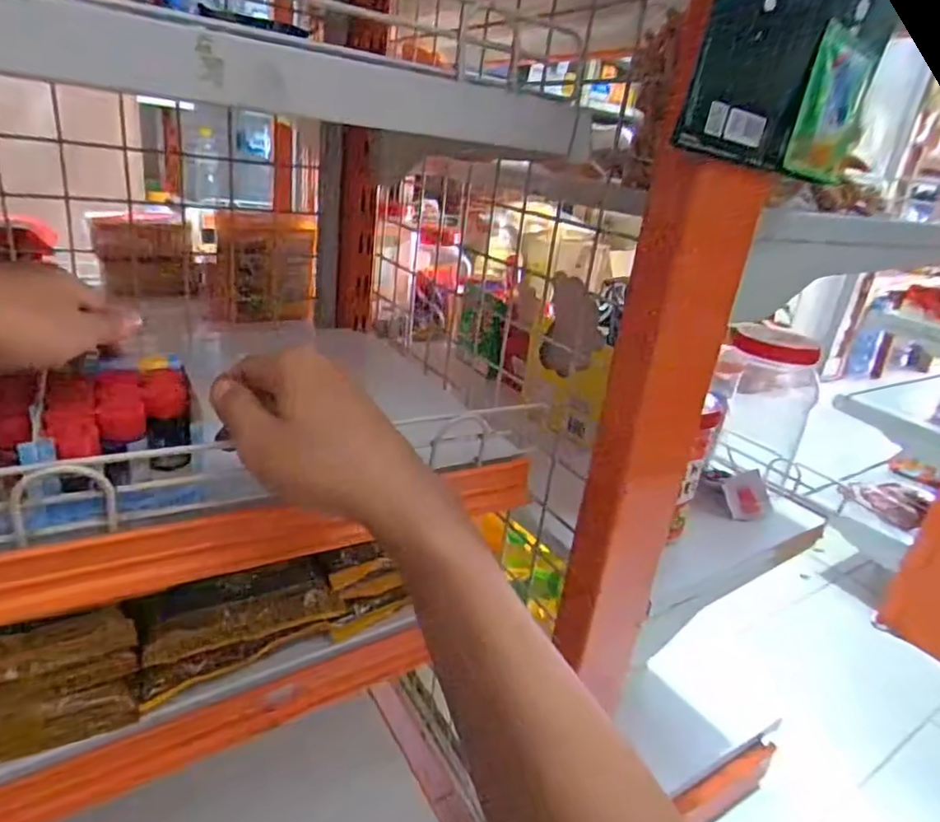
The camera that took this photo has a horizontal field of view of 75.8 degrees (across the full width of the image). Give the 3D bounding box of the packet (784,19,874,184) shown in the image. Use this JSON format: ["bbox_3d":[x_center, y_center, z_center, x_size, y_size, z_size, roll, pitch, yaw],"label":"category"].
[{"bbox_3d":[0.219,-0.182,0.367,0.059,0.078,0.009,-4,24,-30],"label":"packet"}]

